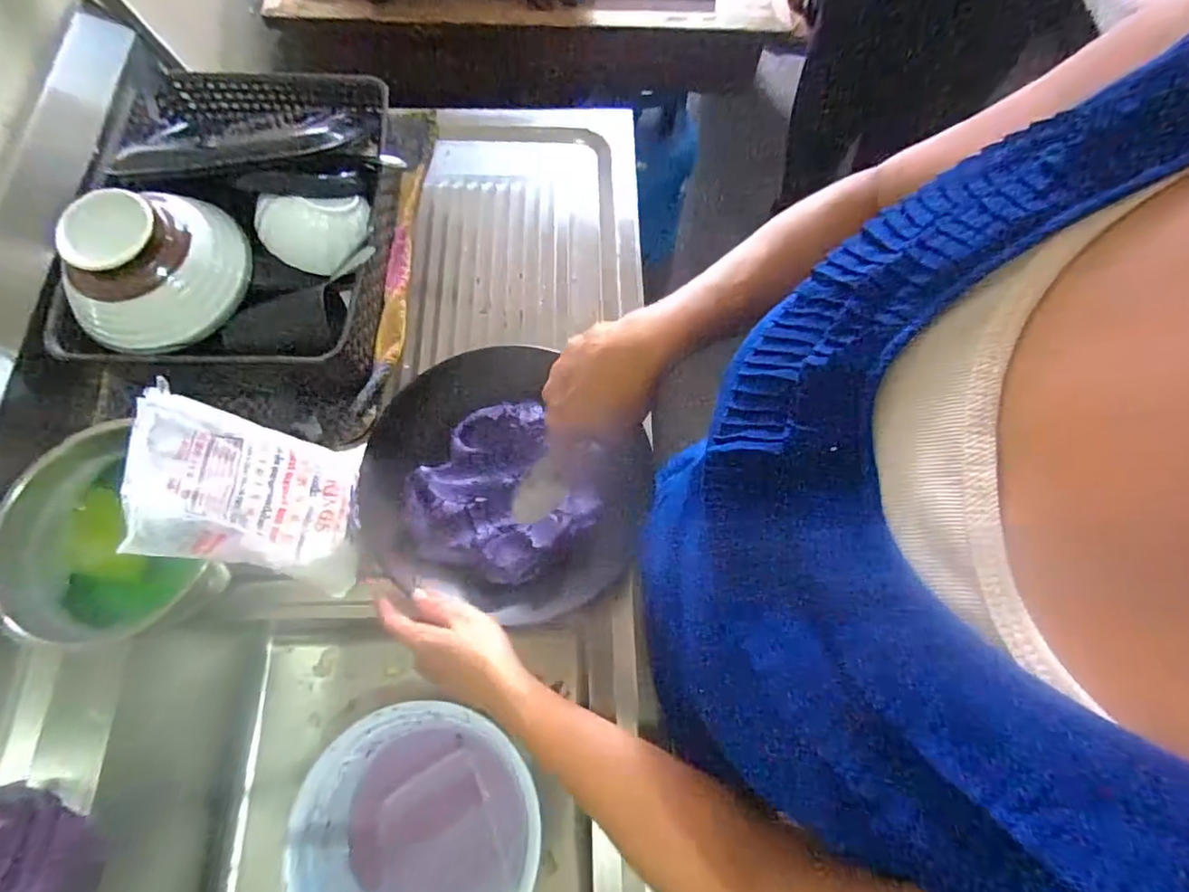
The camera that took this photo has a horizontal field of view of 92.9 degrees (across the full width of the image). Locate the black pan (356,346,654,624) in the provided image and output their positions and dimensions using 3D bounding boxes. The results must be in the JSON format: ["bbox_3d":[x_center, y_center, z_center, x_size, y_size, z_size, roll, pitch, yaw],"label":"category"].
[{"bbox_3d":[-0.086,0.026,0.549,0.256,0.053,0.251,17,71,4],"label":"black pan"}]

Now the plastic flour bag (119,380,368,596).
[{"bbox_3d":[-0.263,0.035,0.443,0.033,0.168,0.127,-27,53,32],"label":"plastic flour bag"}]

